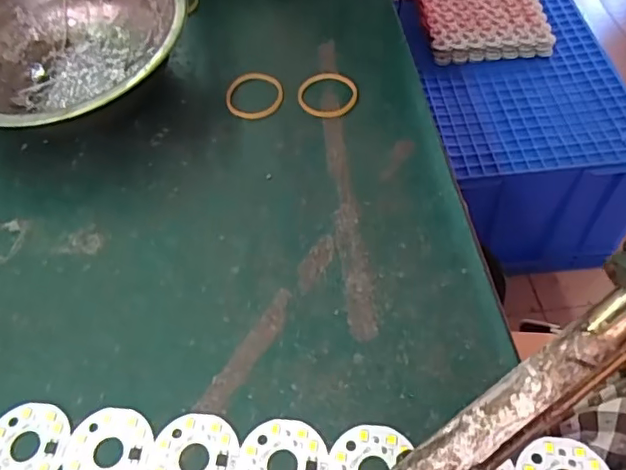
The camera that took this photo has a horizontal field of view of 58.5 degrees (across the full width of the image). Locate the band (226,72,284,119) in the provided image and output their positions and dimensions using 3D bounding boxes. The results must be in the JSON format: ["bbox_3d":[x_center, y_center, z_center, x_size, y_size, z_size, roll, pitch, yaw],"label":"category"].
[{"bbox_3d":[-0.031,-0.076,0.300,0.030,0.004,0.033,-4,54,1],"label":"band"}]

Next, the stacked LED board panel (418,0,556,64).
[{"bbox_3d":[0.327,-0.438,1.075,0.232,0.024,0.255,-3,61,0],"label":"stacked LED board panel"}]

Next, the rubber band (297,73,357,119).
[{"bbox_3d":[0.008,-0.075,0.296,0.031,0.004,0.033,0,55,3],"label":"rubber band"}]

